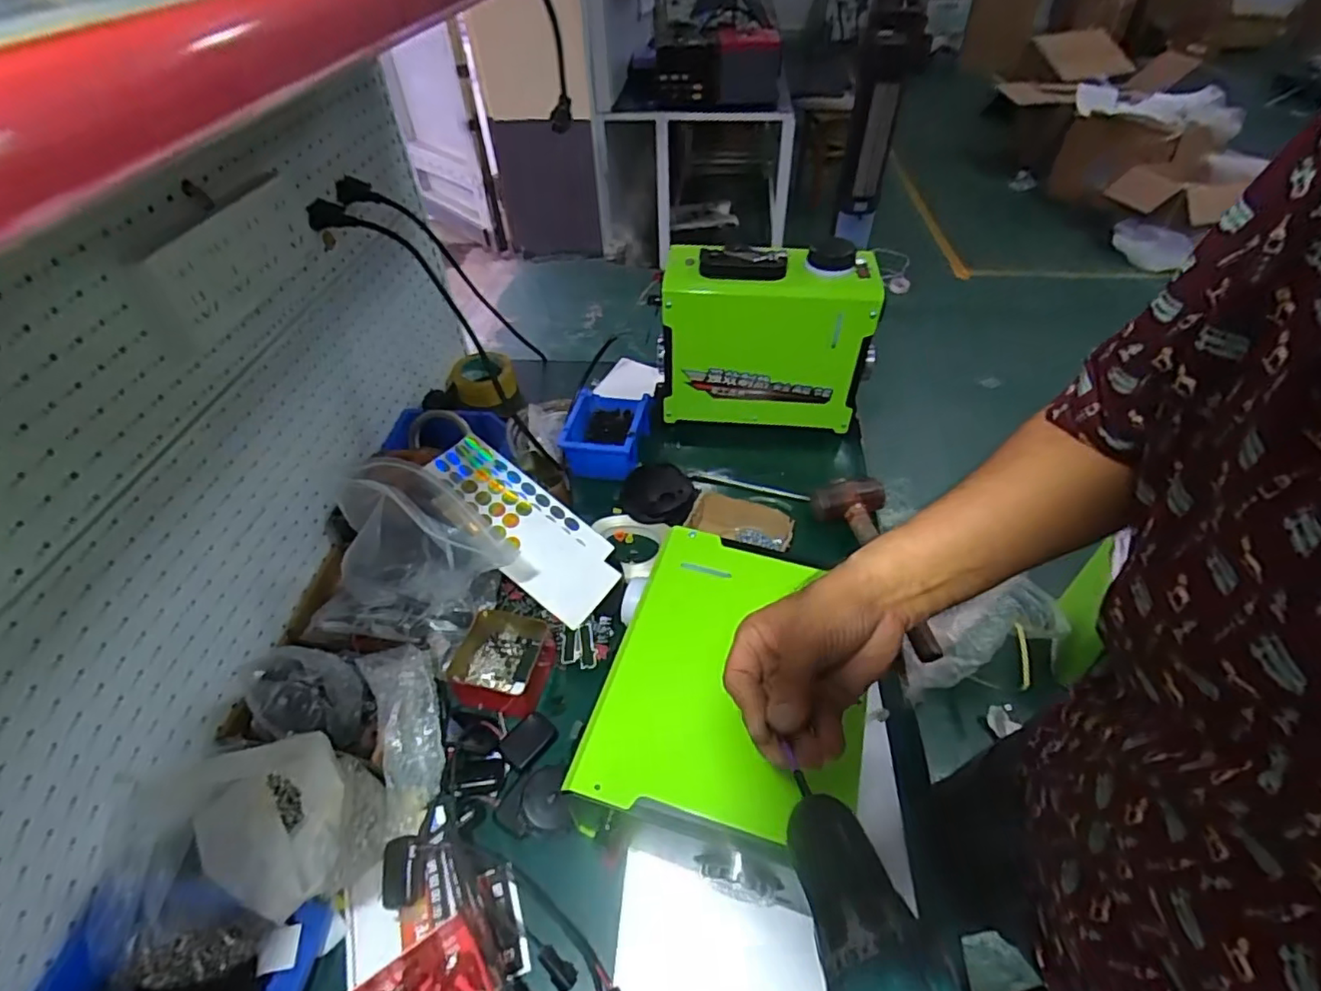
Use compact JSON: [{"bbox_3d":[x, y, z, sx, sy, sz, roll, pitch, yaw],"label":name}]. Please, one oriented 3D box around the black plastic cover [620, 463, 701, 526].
[{"bbox_3d":[-0.002,-0.002,0.891,0.116,0.033,0.119,6,47,8],"label":"black plastic cover"}]

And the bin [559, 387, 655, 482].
[{"bbox_3d":[-0.084,-0.105,0.957,0.117,0.079,0.170,6,47,8],"label":"bin"}]

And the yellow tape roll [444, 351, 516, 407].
[{"bbox_3d":[-0.326,-0.215,1.088,0.112,0.052,0.116,-1,46,1],"label":"yellow tape roll"}]

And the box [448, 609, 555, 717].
[{"bbox_3d":[-0.189,0.197,0.701,0.113,0.046,0.106,5,47,7],"label":"box"}]

